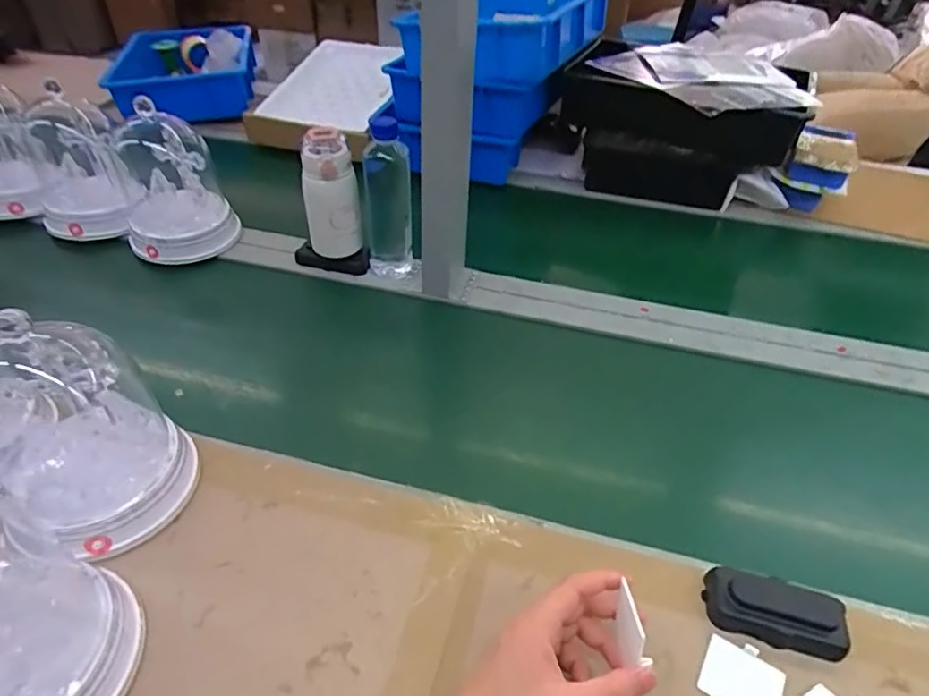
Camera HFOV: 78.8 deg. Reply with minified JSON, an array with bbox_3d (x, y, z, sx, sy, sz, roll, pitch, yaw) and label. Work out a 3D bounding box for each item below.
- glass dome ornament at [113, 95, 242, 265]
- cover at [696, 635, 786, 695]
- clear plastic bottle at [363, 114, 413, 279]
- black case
[{"bbox_3d":[-0.415,-0.230,0.796,0.146,0.183,0.126,-21,48,-24],"label":"glass dome ornament"},{"bbox_3d":[0.214,0.254,0.434,0.056,0.004,0.051,27,48,22],"label":"cover"},{"bbox_3d":[-0.101,-0.196,0.750,0.062,0.211,0.054,-2,44,-7],"label":"clear plastic bottle"},{"bbox_3d":[0.257,0.216,0.464,0.105,0.025,0.048,11,44,6],"label":"black case"}]

